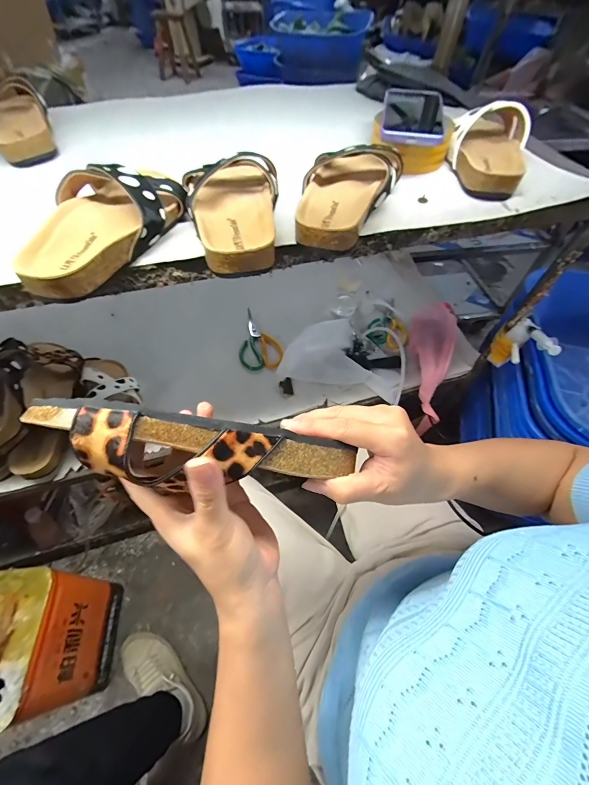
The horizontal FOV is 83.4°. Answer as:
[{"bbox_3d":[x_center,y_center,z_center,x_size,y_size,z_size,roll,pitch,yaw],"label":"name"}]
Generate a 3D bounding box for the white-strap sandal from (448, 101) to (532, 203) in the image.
[{"bbox_3d":[0.283,-0.360,0.467,0.111,0.062,0.229,27,59,15],"label":"white-strap sandal"}]

